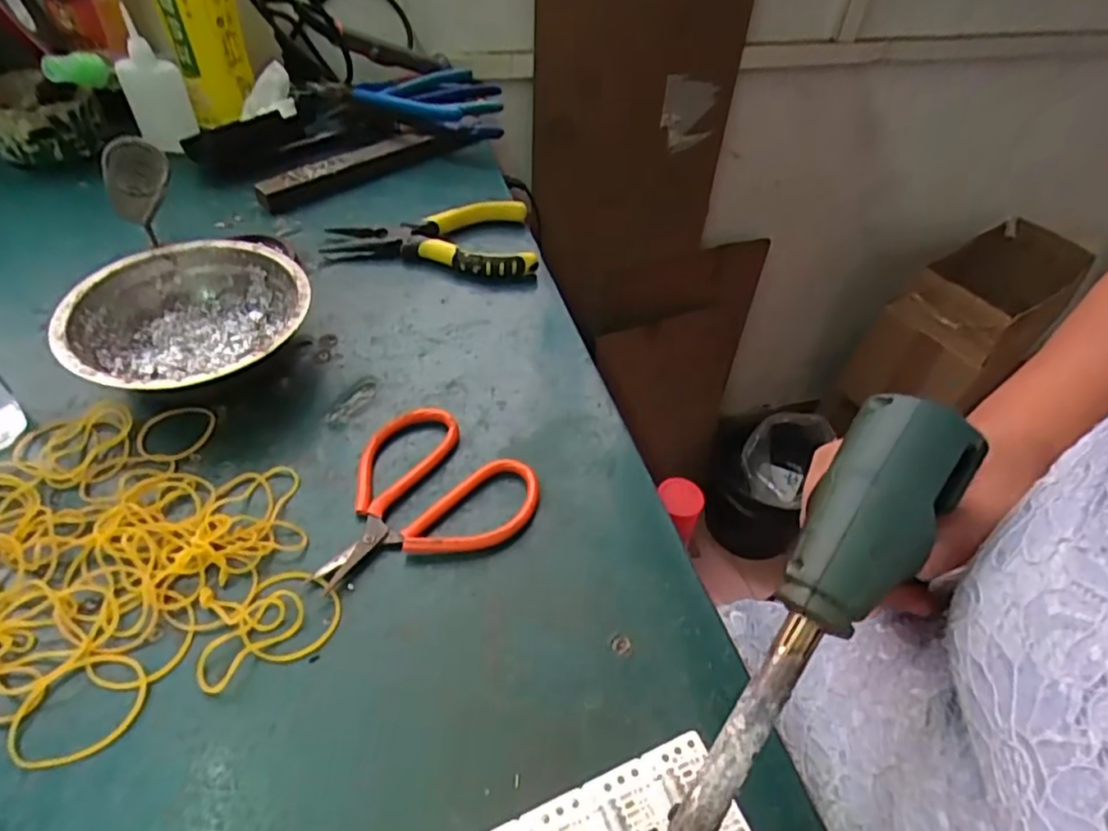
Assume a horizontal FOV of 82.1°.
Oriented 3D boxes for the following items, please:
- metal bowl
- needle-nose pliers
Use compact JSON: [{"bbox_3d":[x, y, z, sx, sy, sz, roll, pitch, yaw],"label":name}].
[{"bbox_3d":[-0.205,-0.049,0.368,0.122,0.043,0.122,3,46,-4],"label":"metal bowl"},{"bbox_3d":[-0.088,-0.125,0.457,0.143,0.026,0.063,-4,47,-11],"label":"needle-nose pliers"}]

